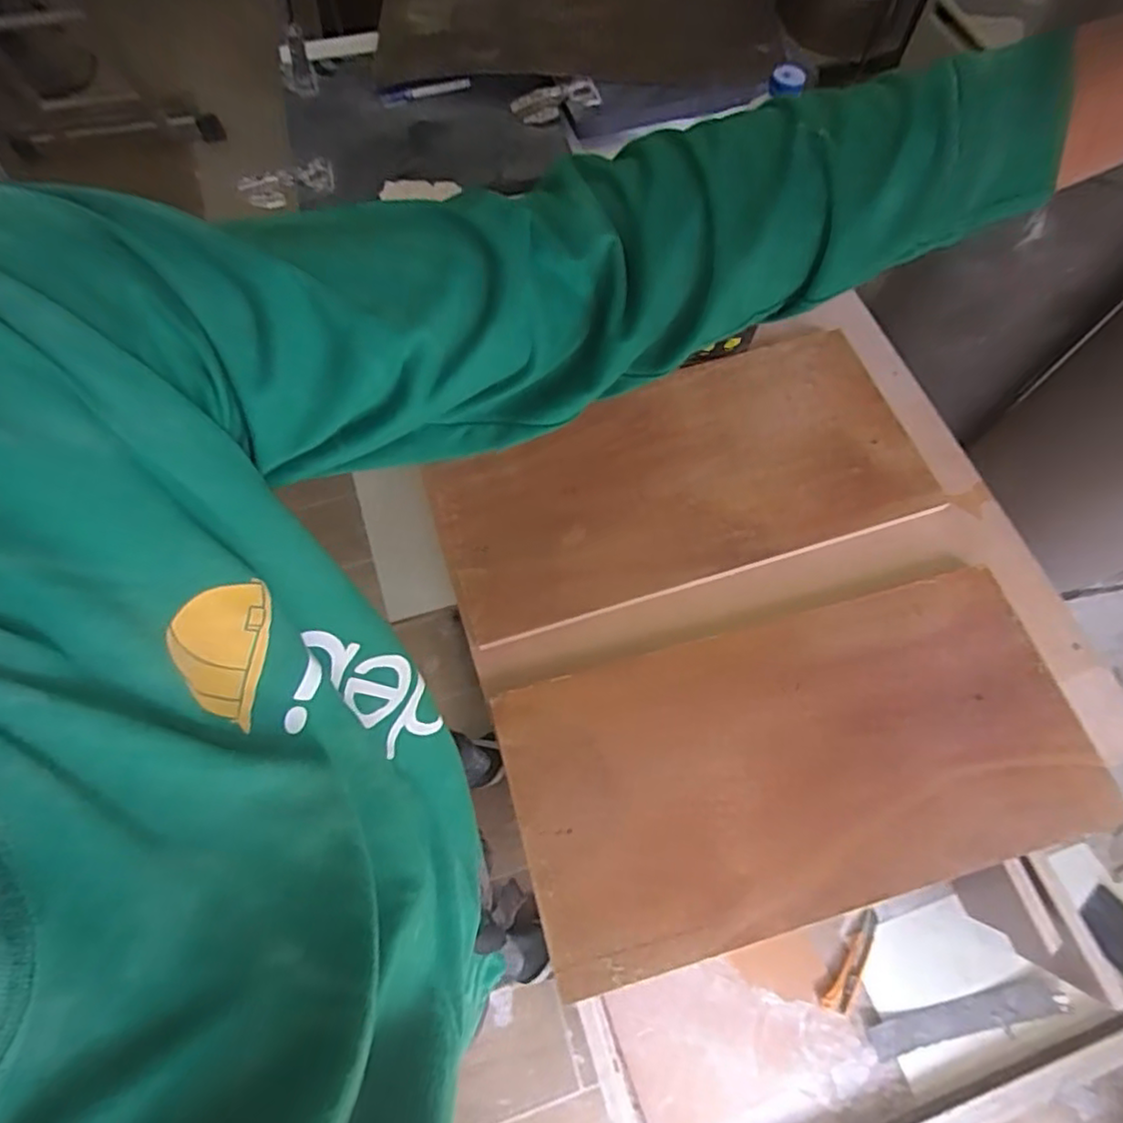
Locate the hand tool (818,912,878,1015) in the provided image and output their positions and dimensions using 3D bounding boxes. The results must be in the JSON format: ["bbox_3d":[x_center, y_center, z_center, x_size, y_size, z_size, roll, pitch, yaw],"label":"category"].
[{"bbox_3d":[0.452,0.620,1.013,0.036,0.012,0.156,35,70,13],"label":"hand tool"}]

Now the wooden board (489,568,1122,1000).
[{"bbox_3d":[0.215,0.181,0.608,0.513,0.022,0.262,-14,69,-5],"label":"wooden board"}]

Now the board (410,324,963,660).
[{"bbox_3d":[0.128,-0.094,0.719,0.525,0.016,0.252,-17,69,-7],"label":"board"}]

